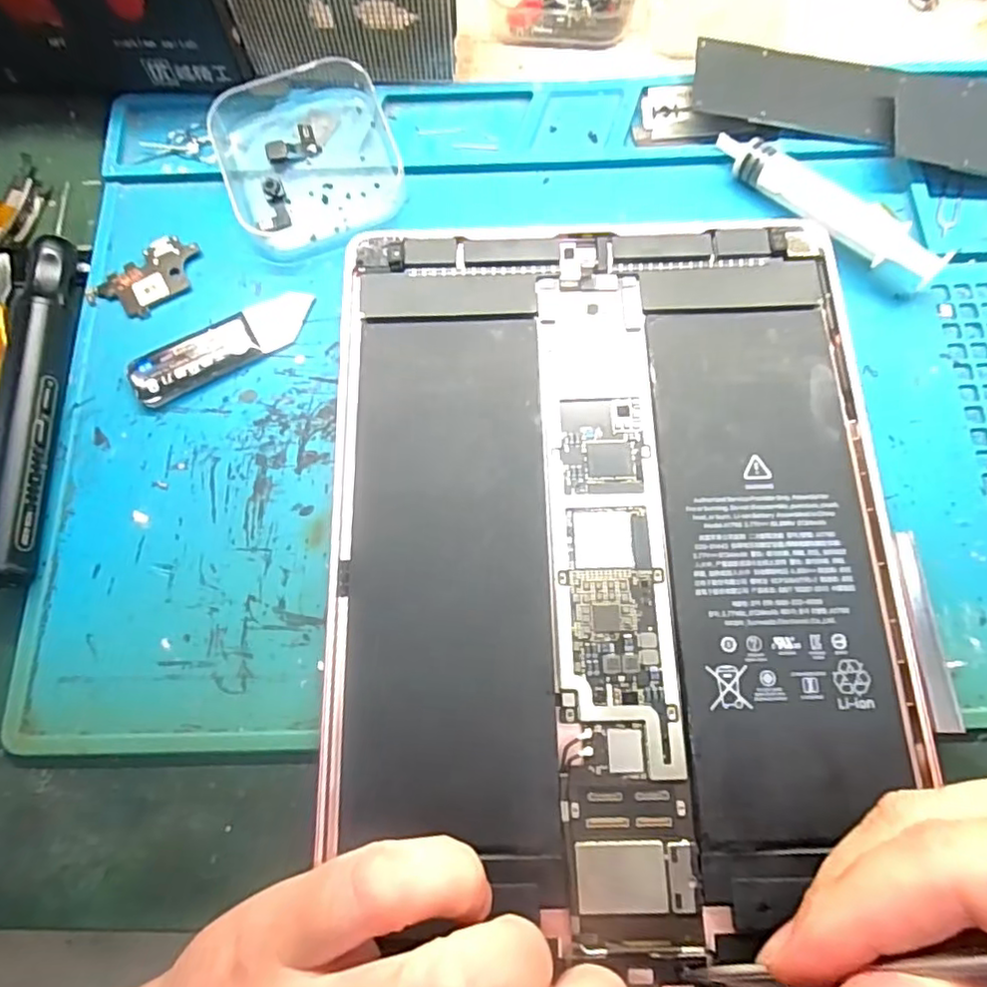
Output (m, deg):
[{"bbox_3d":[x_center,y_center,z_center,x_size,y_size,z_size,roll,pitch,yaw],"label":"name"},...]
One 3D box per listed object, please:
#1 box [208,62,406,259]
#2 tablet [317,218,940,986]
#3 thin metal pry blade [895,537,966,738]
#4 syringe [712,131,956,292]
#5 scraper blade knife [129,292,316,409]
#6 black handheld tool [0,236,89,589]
[{"bbox_3d":[-0.070,-0.129,0.228,0.063,0.017,0.071,-17,75,-3],"label":"box"},{"bbox_3d":[0.036,0.019,0.192,0.171,0.007,0.234,-2,75,1],"label":"tablet"},{"bbox_3d":[0.128,0.040,0.180,0.007,0.004,0.057,-16,69,39],"label":"thin metal pry blade"},{"bbox_3d":[0.122,-0.107,0.221,0.022,0.013,0.089,-44,78,-9],"label":"syringe"},{"bbox_3d":[-0.095,-0.053,0.216,0.066,0.006,0.021,-30,76,-6],"label":"scraper blade knife"},{"bbox_3d":[-0.154,-0.031,0.205,0.014,0.016,0.122,-4,75,1],"label":"black handheld tool"}]

